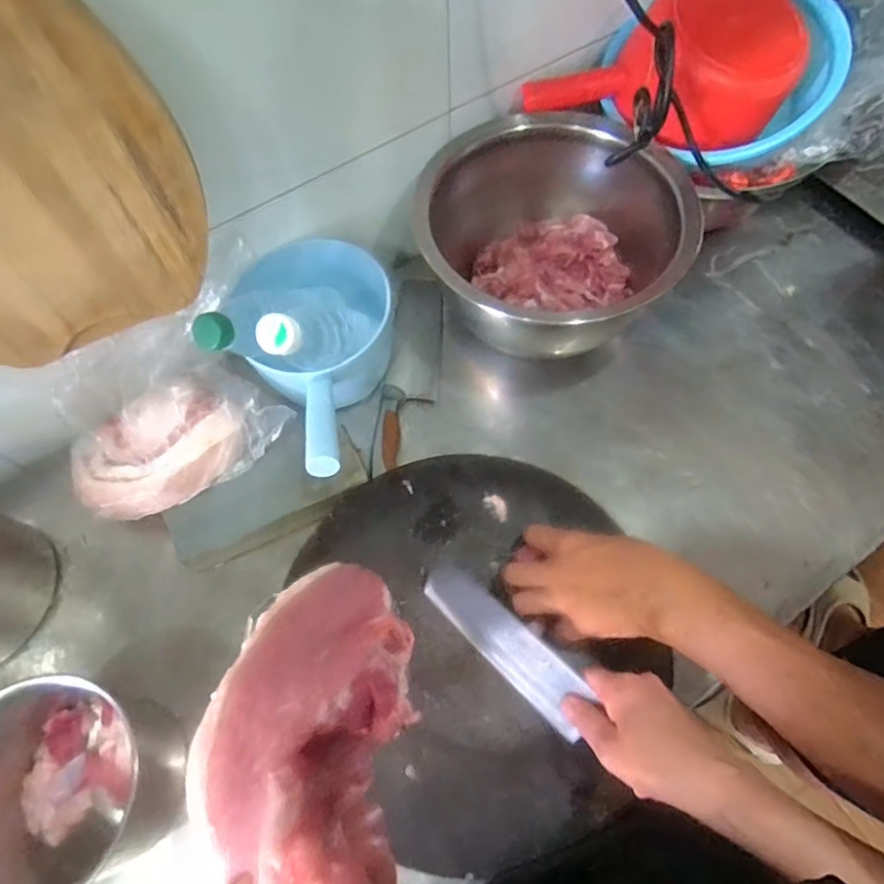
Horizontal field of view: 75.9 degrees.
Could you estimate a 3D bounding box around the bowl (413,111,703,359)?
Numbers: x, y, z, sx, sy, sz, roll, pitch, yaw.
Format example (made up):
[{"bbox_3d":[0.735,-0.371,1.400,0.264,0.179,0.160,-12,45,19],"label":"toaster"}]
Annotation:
[{"bbox_3d":[0.115,-0.226,0.611,0.280,0.173,0.212,-21,66,-7],"label":"bowl"}]

